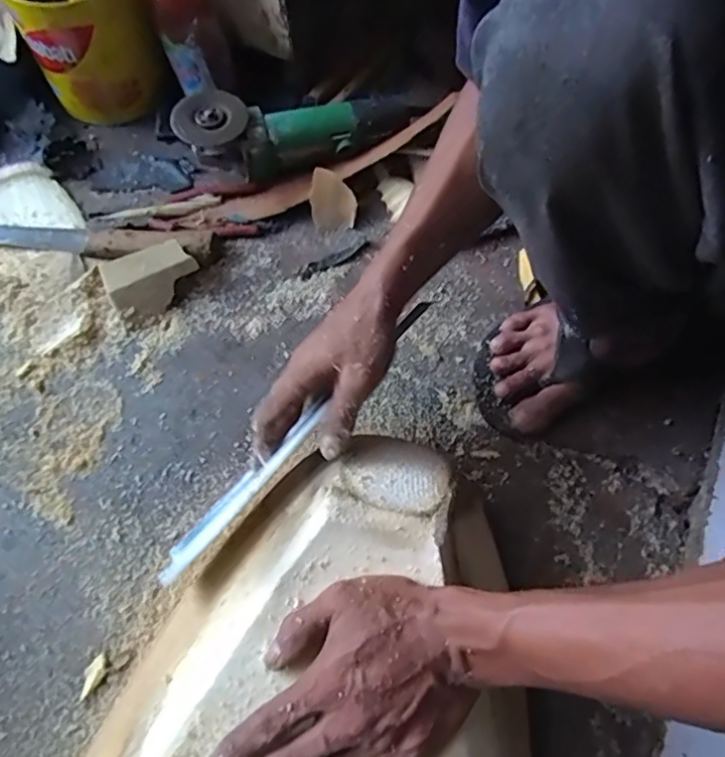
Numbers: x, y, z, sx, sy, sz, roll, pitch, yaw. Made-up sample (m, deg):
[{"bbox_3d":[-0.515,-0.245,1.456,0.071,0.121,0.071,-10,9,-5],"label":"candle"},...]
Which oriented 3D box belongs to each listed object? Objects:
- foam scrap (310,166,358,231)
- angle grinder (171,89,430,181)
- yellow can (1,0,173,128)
[{"bbox_3d":[-0.035,-0.205,0.656,0.049,0.007,0.069,-13,101,-7],"label":"foam scrap"},{"bbox_3d":[-0.069,-0.296,0.668,0.281,0.078,0.086,-19,68,-8],"label":"angle grinder"},{"bbox_3d":[-0.327,-0.417,0.673,0.137,0.163,0.148,-33,71,-14],"label":"yellow can"}]

